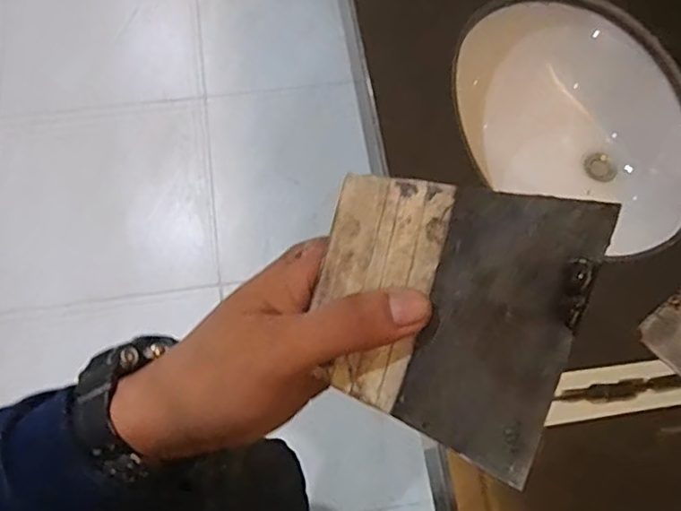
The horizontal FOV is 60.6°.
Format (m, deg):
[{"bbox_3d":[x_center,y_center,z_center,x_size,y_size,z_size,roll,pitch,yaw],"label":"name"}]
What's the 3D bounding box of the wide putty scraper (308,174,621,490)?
[{"bbox_3d":[0.039,0.022,0.226,0.096,0.005,0.104,17,98,11],"label":"wide putty scraper"}]

